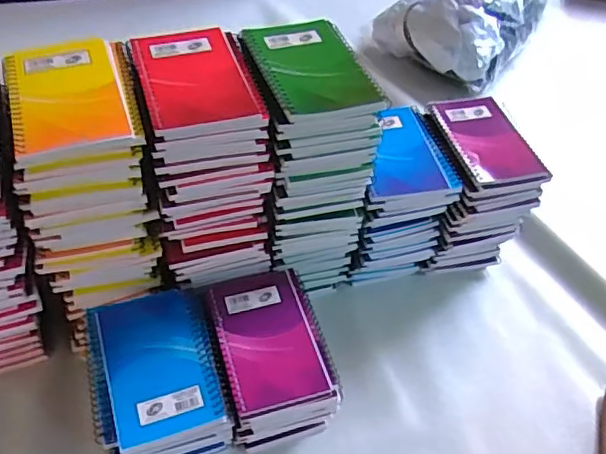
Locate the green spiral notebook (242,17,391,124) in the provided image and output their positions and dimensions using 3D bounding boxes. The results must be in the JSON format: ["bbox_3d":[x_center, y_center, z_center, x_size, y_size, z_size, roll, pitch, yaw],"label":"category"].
[{"bbox_3d":[0.005,-0.137,0.492,0.084,0.018,0.131,-11,50,-14],"label":"green spiral notebook"}]

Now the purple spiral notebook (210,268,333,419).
[{"bbox_3d":[-0.034,0.099,0.521,0.082,0.009,0.138,-13,50,-16],"label":"purple spiral notebook"}]

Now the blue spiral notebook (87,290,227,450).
[{"bbox_3d":[-0.124,0.116,0.492,0.092,0.010,0.139,-14,50,-17],"label":"blue spiral notebook"}]

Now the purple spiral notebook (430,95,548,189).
[{"bbox_3d":[0.196,-0.095,0.626,0.084,0.017,0.130,-9,49,-13],"label":"purple spiral notebook"}]

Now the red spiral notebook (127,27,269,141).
[{"bbox_3d":[-0.090,-0.120,0.472,0.083,0.014,0.128,-13,50,-16],"label":"red spiral notebook"}]

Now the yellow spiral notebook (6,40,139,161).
[{"bbox_3d":[-0.183,-0.104,0.445,0.082,0.010,0.127,-15,51,-17],"label":"yellow spiral notebook"}]

